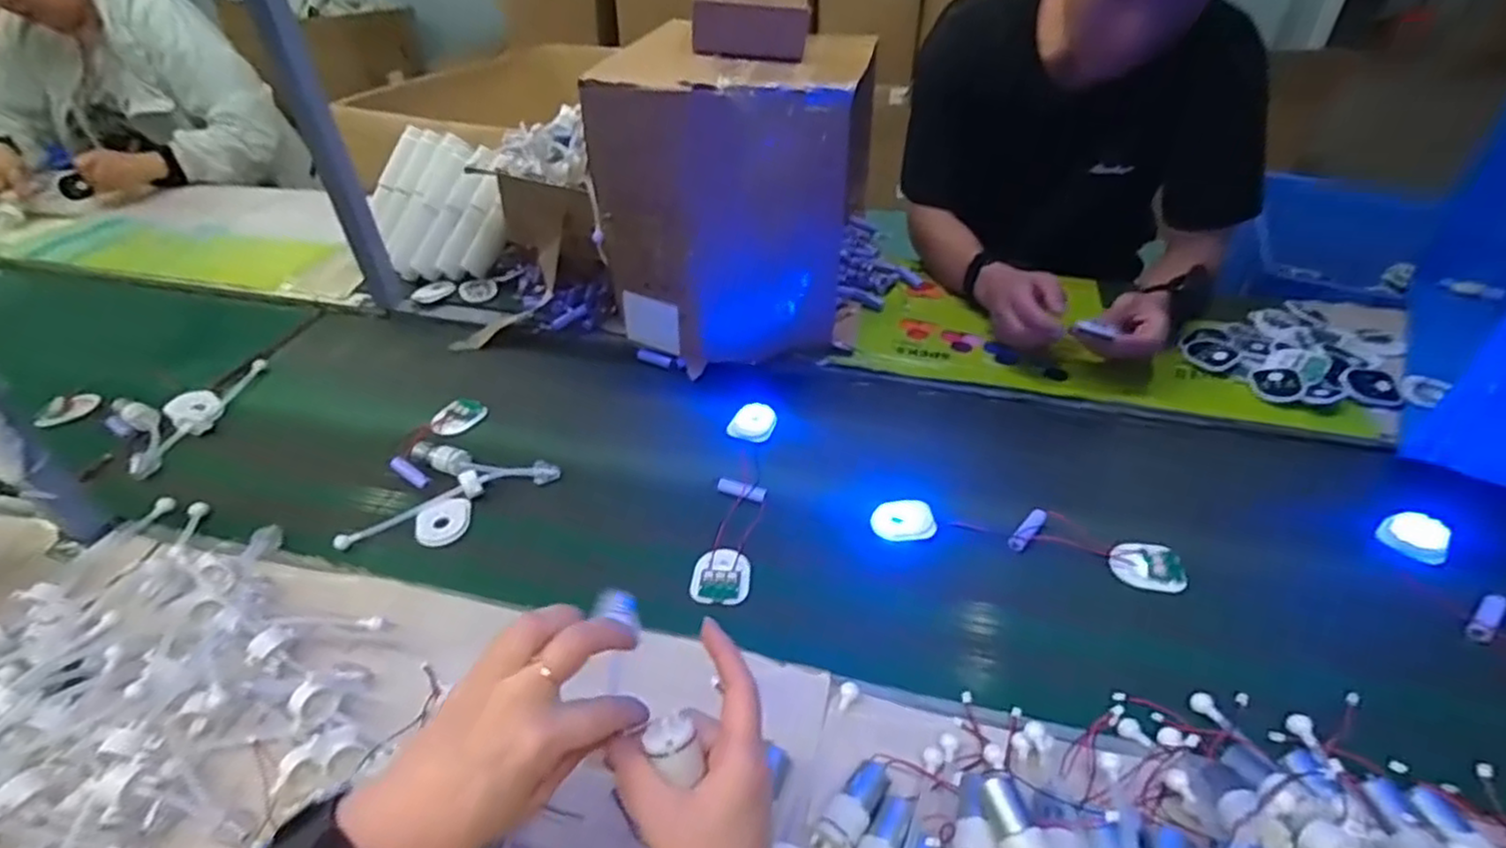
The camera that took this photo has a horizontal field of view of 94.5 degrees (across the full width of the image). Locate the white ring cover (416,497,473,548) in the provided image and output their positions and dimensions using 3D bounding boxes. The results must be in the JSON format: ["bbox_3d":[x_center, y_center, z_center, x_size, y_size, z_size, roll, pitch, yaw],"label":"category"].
[{"bbox_3d":[-0.302,0.094,0.681,0.049,0.009,0.052,-13,43,-13],"label":"white ring cover"}]

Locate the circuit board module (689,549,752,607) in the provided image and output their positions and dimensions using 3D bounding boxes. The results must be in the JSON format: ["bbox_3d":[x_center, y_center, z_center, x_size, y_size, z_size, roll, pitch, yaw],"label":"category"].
[{"bbox_3d":[-0.028,0.136,0.621,0.050,0.017,0.052,1,41,3],"label":"circuit board module"}]

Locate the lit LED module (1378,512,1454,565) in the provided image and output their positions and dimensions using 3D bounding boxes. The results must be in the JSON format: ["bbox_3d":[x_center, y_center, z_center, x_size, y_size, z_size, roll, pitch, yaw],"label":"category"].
[{"bbox_3d":[0.609,0.100,0.640,0.048,0.009,0.063,32,51,32],"label":"lit LED module"}]

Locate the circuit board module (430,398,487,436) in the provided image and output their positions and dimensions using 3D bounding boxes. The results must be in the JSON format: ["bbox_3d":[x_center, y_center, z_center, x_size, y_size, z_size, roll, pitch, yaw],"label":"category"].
[{"bbox_3d":[-0.345,-0.007,0.809,0.043,0.015,0.067,23,47,25],"label":"circuit board module"}]

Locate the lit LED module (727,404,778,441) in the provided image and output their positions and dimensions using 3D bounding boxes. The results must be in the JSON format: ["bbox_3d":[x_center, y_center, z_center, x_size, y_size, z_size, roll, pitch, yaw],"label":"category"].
[{"bbox_3d":[0.002,-0.002,0.790,0.044,0.016,0.053,19,45,22],"label":"lit LED module"}]

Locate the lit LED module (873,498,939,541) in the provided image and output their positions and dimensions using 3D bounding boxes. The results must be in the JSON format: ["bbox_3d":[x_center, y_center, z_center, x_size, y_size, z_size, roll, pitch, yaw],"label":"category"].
[{"bbox_3d":[0.144,0.090,0.666,0.058,0.012,0.052,4,41,6],"label":"lit LED module"}]

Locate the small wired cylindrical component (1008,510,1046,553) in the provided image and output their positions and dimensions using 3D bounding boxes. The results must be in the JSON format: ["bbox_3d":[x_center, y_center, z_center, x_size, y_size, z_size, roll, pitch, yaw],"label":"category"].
[{"bbox_3d":[0.258,0.099,0.652,0.016,0.012,0.053,30,50,31],"label":"small wired cylindrical component"}]

